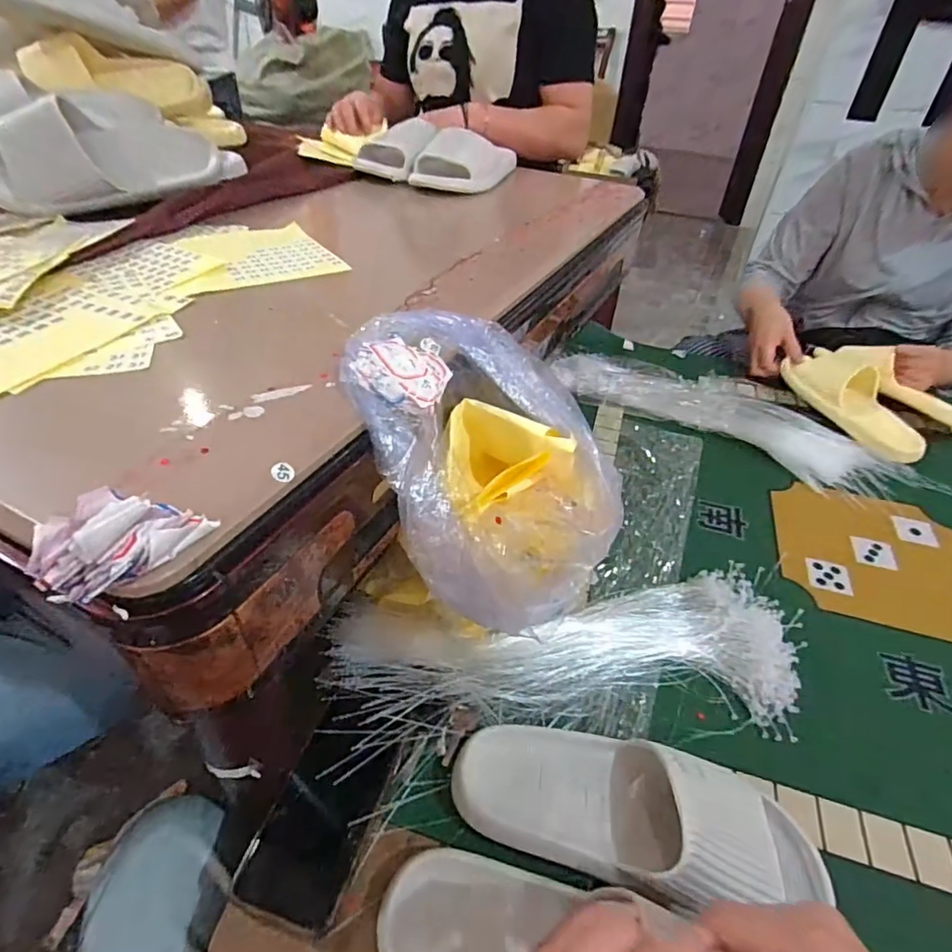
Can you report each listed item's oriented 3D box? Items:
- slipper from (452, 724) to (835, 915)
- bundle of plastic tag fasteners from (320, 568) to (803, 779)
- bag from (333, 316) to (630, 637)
[{"bbox_3d":[0.114,0.232,0.379,0.259,0.052,0.103,17,42,15],"label":"slipper"},{"bbox_3d":[0.083,0.166,0.489,0.422,0.031,0.148,-3,41,-9],"label":"bundle of plastic tag fasteners"},{"bbox_3d":[0.017,-0.011,0.430,0.216,0.152,0.224,-7,41,-12],"label":"bag"}]

